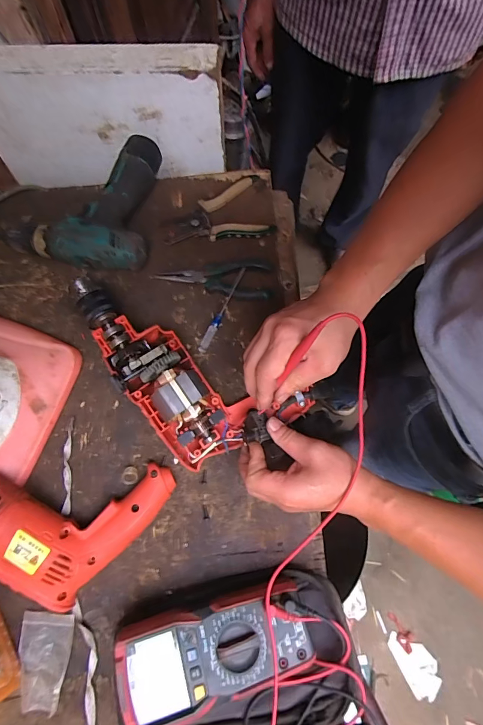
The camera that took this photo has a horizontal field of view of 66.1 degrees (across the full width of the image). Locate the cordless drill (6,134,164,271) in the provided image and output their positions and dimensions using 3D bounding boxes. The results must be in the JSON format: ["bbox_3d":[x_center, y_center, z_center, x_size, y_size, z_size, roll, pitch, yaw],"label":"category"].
[{"bbox_3d":[-0.213,-0.222,0.522,0.179,0.060,0.191,4,71,1],"label":"cordless drill"}]

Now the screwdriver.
[{"bbox_3d":[-0.025,-0.071,0.494,0.012,0.019,0.127,25,73,8],"label":"screwdriver"}]

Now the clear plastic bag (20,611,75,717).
[{"bbox_3d":[-0.205,0.307,0.383,0.057,0.012,0.084,0,71,0],"label":"clear plastic bag"}]

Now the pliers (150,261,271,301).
[{"bbox_3d":[-0.040,-0.116,0.508,0.156,0.018,0.055,6,71,2],"label":"pliers"}]

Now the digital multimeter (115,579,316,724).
[{"bbox_3d":[-0.025,0.280,0.359,0.182,0.038,0.087,-14,72,-5],"label":"digital multimeter"}]

